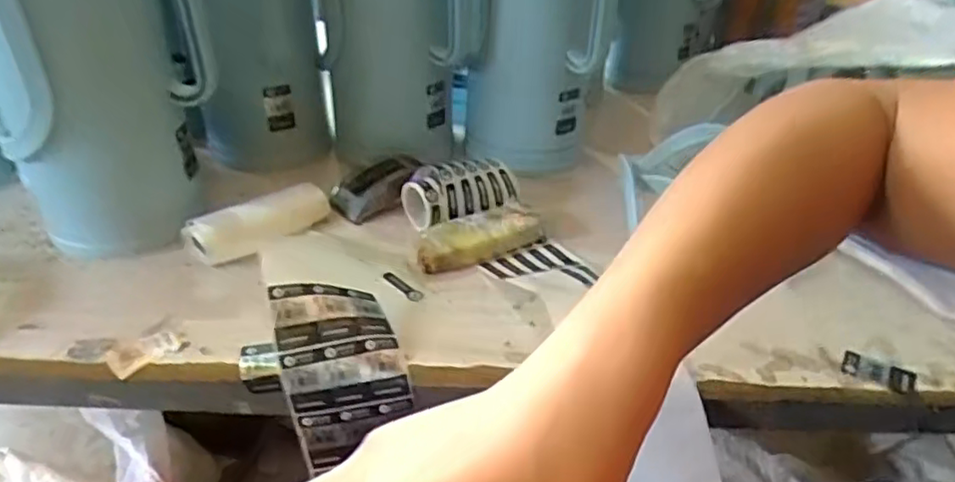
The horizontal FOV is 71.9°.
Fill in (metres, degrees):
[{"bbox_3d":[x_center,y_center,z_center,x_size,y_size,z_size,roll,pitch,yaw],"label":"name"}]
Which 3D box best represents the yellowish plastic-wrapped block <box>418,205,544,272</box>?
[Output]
[{"bbox_3d":[-0.001,-0.003,0.671,0.136,0.031,0.048,-14,37,-24],"label":"yellowish plastic-wrapped block"}]

